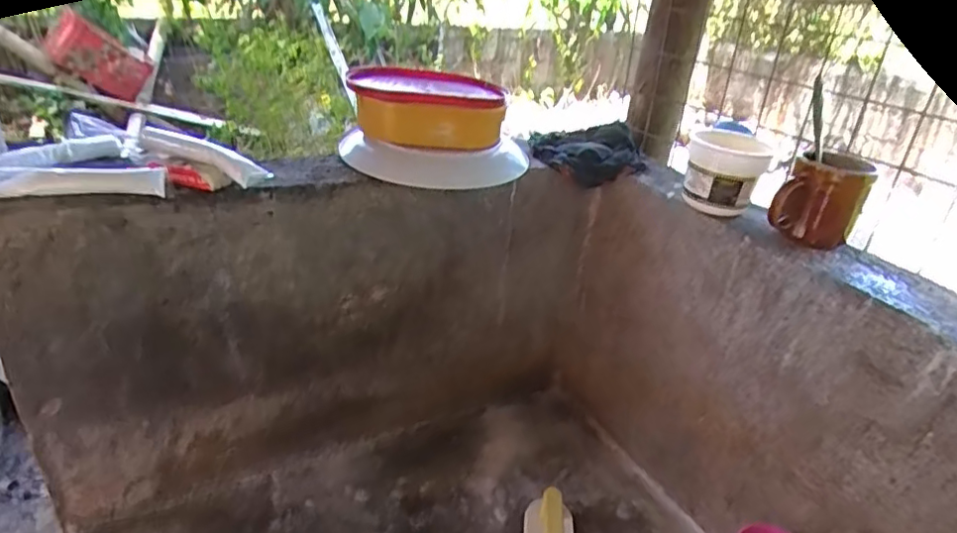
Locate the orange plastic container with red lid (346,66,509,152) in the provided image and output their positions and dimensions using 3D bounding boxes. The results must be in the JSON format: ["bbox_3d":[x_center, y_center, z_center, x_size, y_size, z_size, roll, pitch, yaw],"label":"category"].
[{"bbox_3d":[-0.057,-0.199,0.734,0.187,0.073,0.169,-4,30,-17],"label":"orange plastic container with red lid"}]

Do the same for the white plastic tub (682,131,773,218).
[{"bbox_3d":[0.288,-0.112,0.686,0.083,0.081,0.096,15,30,18],"label":"white plastic tub"}]

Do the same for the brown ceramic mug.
[{"bbox_3d":[0.357,-0.067,0.608,0.073,0.084,0.085,24,34,31],"label":"brown ceramic mug"}]

